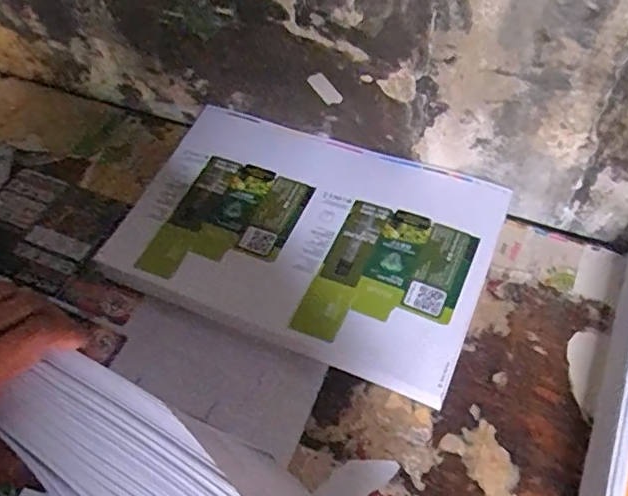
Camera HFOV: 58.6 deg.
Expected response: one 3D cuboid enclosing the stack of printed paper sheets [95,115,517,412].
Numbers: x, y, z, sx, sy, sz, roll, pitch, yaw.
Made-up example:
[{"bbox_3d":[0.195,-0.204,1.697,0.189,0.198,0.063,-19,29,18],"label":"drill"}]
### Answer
[{"bbox_3d":[-0.013,-0.016,0.608,0.386,0.027,0.247,19,63,15],"label":"stack of printed paper sheets"}]

